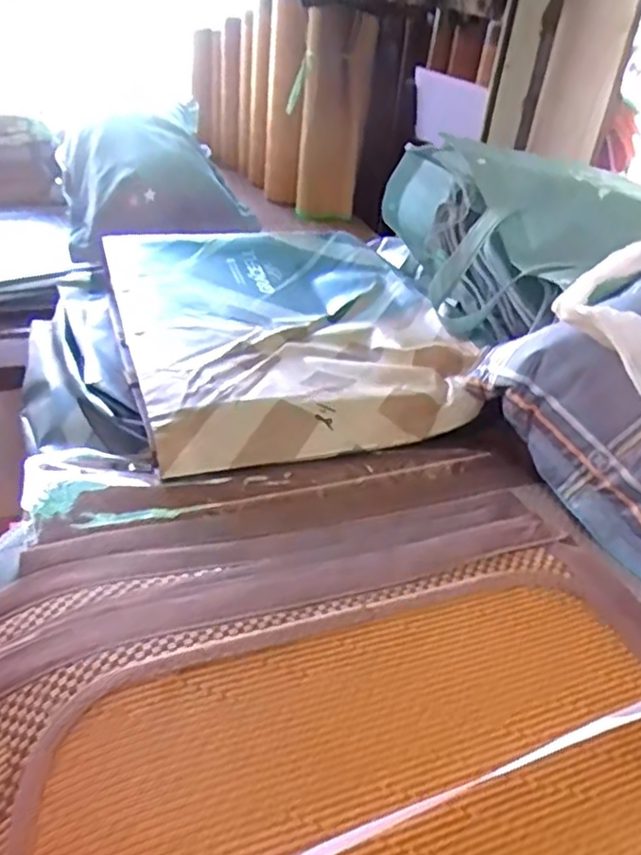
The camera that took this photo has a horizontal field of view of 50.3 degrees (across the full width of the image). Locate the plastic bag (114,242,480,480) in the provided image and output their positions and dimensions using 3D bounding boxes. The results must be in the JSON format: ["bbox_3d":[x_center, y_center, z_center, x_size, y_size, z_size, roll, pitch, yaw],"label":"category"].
[{"bbox_3d":[-0.044,-0.145,0.865,0.394,0.033,0.546,-6,36,-19],"label":"plastic bag"}]

